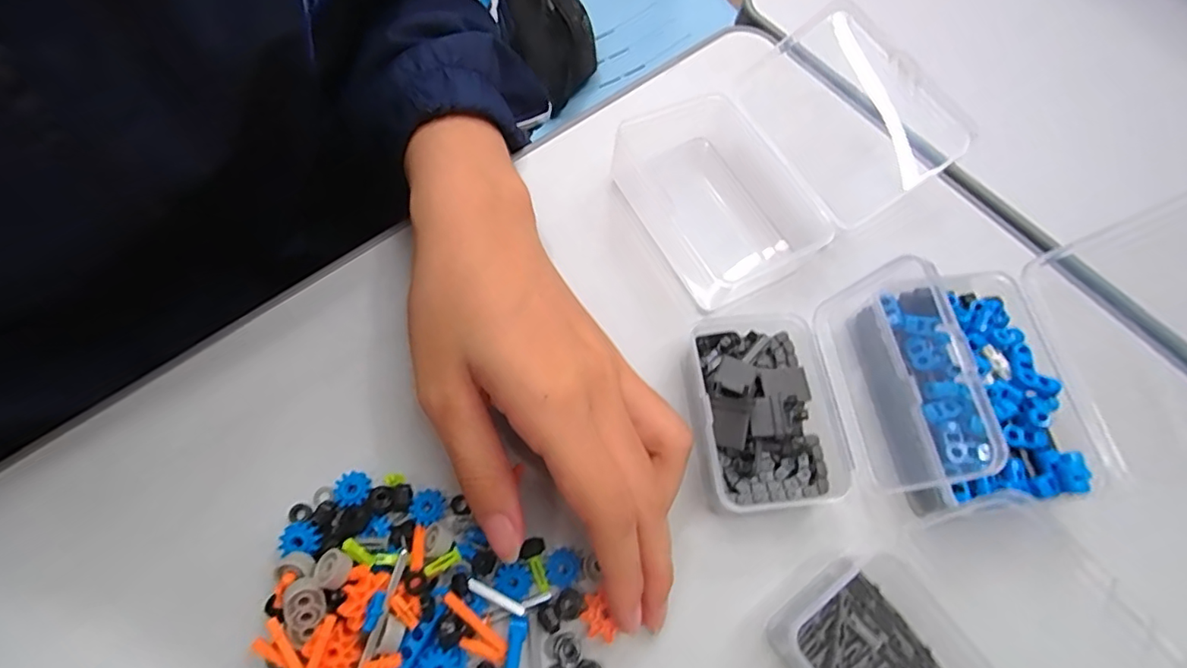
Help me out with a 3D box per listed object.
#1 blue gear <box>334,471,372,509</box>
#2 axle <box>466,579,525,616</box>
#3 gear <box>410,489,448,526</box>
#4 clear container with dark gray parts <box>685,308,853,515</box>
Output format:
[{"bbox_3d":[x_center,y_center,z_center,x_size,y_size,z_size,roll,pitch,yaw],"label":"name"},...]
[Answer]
[{"bbox_3d":[-0.092,0.060,0.215,0.012,0.006,0.013,1,68,-3],"label":"blue gear"},{"bbox_3d":[-0.035,0.094,0.200,0.022,0.005,0.004,26,68,8],"label":"axle"},{"bbox_3d":[-0.063,0.066,0.213,0.012,0.004,0.013,1,68,-3],"label":"gear"},{"bbox_3d":[0.066,0.030,0.224,0.059,0.028,0.077,-6,68,-6],"label":"clear container with dark gray parts"}]

